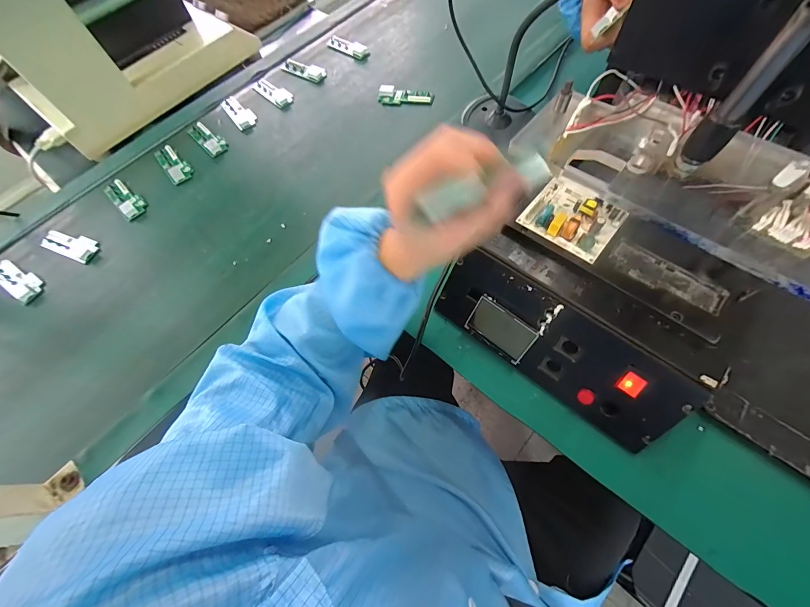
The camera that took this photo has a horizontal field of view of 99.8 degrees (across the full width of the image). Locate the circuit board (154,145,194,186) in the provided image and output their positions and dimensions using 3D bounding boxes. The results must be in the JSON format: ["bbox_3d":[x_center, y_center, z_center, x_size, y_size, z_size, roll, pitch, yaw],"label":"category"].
[{"bbox_3d":[-0.402,-0.243,0.591,0.039,0.012,0.107,-39,68,-12],"label":"circuit board"}]

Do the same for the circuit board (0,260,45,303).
[{"bbox_3d":[-0.585,-0.036,0.515,0.101,0.014,0.038,28,71,16],"label":"circuit board"}]

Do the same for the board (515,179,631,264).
[{"bbox_3d":[0.181,-0.097,0.362,0.088,0.019,0.082,37,74,19],"label":"board"}]

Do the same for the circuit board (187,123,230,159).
[{"bbox_3d":[-0.358,-0.299,0.617,0.038,0.008,0.104,-41,69,-13],"label":"circuit board"}]

